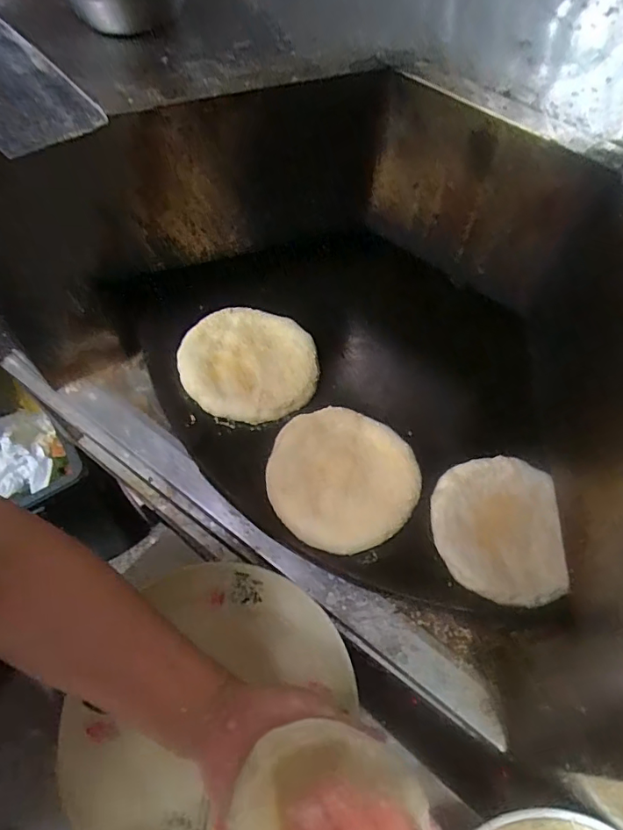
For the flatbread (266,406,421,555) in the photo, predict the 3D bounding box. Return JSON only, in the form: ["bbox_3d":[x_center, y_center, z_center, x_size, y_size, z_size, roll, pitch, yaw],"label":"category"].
[{"bbox_3d":[0.029,0.056,0.499,0.135,0.016,0.138,1,60,-2],"label":"flatbread"}]

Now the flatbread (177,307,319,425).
[{"bbox_3d":[-0.066,-0.060,0.558,0.143,0.012,0.134,1,60,-2],"label":"flatbread"}]

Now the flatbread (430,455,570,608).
[{"bbox_3d":[0.170,0.102,0.486,0.115,0.010,0.132,6,60,1],"label":"flatbread"}]

